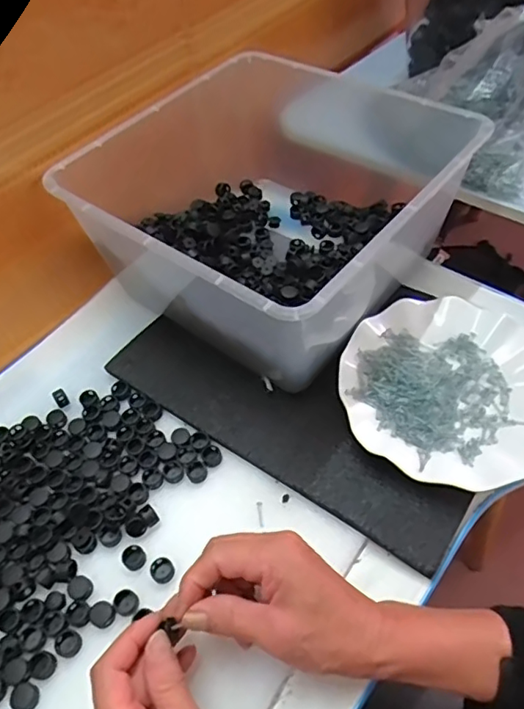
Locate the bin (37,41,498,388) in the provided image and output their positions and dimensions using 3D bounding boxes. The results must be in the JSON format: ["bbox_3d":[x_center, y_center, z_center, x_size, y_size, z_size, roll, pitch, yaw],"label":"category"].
[{"bbox_3d":[0.017,-0.161,0.551,0.295,0.160,0.341,31,61,26],"label":"bin"}]

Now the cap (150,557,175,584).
[{"bbox_3d":[-0.075,0.163,0.413,0.016,0.008,0.018,-32,56,-17],"label":"cap"}]

